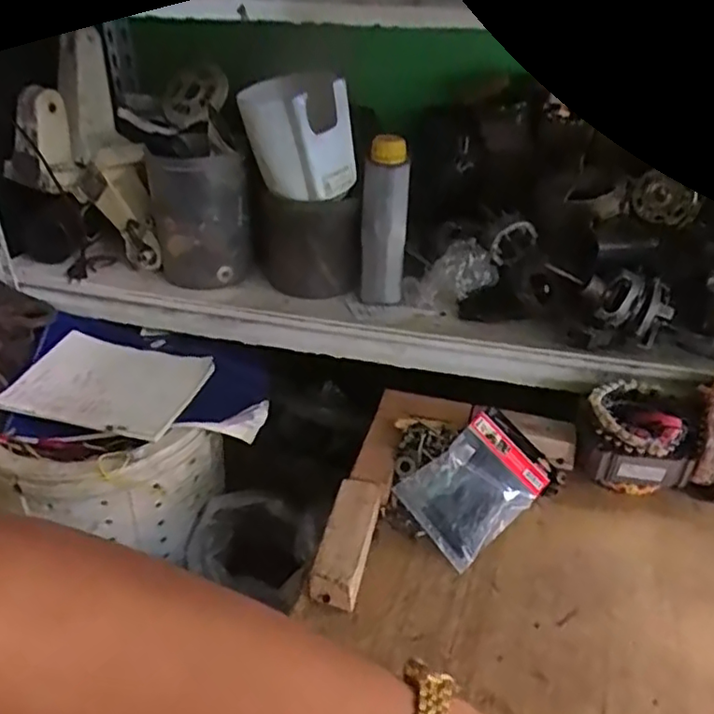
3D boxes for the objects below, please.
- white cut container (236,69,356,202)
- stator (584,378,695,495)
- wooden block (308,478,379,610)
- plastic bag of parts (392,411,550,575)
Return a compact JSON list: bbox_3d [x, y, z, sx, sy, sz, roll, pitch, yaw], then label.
[{"bbox_3d":[-0.075,-0.276,0.764,0.131,0.153,0.088,16,47,27],"label":"white cut container"},{"bbox_3d":[0.296,0.088,0.671,0.098,0.099,0.100,0,31,0],"label":"stator"},{"bbox_3d":[-0.008,0.172,0.584,0.042,0.036,0.122,8,32,12],"label":"wooden block"},{"bbox_3d":[0.118,0.136,0.639,0.147,0.025,0.098,-33,75,-32],"label":"plastic bag of parts"}]

